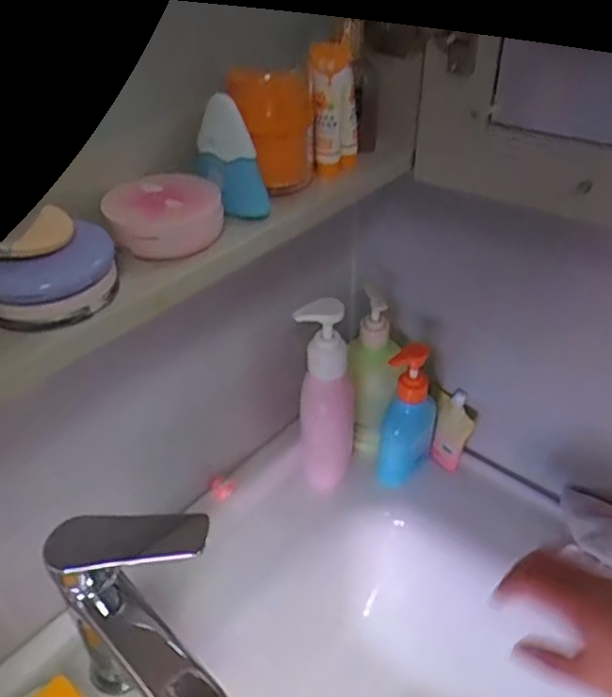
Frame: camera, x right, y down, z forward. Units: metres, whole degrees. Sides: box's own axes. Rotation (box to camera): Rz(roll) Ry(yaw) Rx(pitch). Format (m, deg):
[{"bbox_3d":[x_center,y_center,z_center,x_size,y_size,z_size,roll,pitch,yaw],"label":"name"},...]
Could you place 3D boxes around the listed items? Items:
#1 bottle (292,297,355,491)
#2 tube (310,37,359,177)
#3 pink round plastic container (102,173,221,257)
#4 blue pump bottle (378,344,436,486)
[{"bbox_3d":[0.021,0.047,0.622,0.054,0.209,0.050,1,39,3],"label":"bottle"},{"bbox_3d":[0.021,-0.170,0.450,0.030,0.093,0.031,4,39,7],"label":"tube"},{"bbox_3d":[-0.089,-0.085,0.398,0.069,0.029,0.062,-12,40,-12],"label":"pink round plastic container"},{"bbox_3d":[0.107,0.061,0.647,0.045,0.155,0.075,14,41,19],"label":"blue pump bottle"}]

